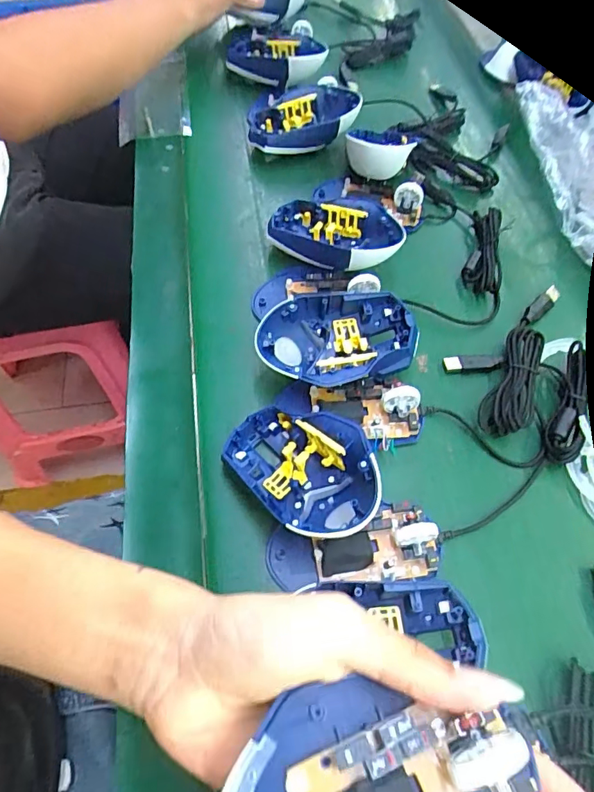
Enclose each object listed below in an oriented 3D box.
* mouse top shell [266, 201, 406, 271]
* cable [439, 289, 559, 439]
[{"bbox_3d":[0.032,-0.143,0.436,0.118,0.038,0.074,8,61,4],"label":"mouse top shell"},{"bbox_3d":[0.164,-0.040,0.392,0.067,0.017,0.151,21,62,11],"label":"cable"}]

